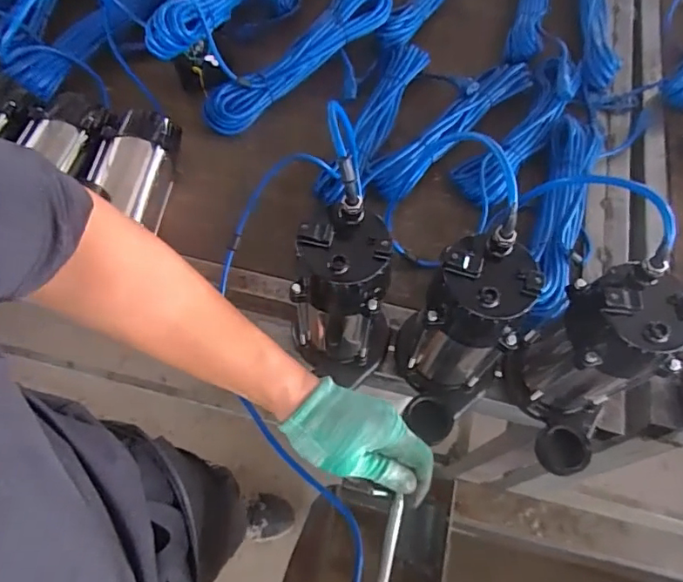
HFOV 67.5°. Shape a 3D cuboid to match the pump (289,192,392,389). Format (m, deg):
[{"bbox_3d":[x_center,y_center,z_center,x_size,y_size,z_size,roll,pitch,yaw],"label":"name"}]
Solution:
[{"bbox_3d":[0.009,0.004,0.553,0.104,0.230,0.101,17,64,7],"label":"pump"}]

